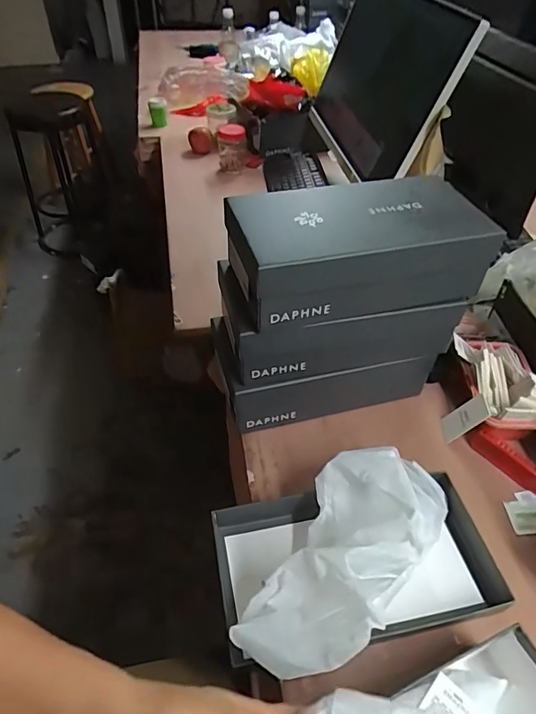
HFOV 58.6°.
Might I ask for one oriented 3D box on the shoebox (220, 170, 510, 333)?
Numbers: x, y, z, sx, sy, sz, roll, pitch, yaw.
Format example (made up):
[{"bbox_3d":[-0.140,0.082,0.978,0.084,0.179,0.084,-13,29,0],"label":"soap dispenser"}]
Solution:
[{"bbox_3d":[0.108,-0.138,0.602,0.289,0.110,0.139,-11,46,-12],"label":"shoebox"}]

